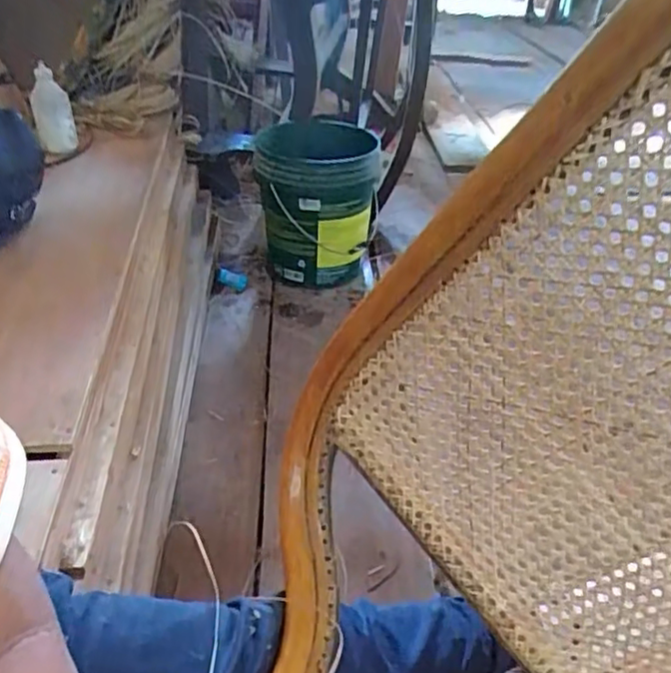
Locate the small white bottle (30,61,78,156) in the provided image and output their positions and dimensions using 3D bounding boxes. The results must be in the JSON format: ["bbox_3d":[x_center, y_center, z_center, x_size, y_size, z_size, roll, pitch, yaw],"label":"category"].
[{"bbox_3d":[-0.584,-0.463,1.290,0.076,0.160,0.076,-13,39,-23],"label":"small white bottle"}]

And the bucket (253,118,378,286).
[{"bbox_3d":[-0.059,-0.331,1.523,0.271,0.312,0.329,-4,36,-11],"label":"bucket"}]

